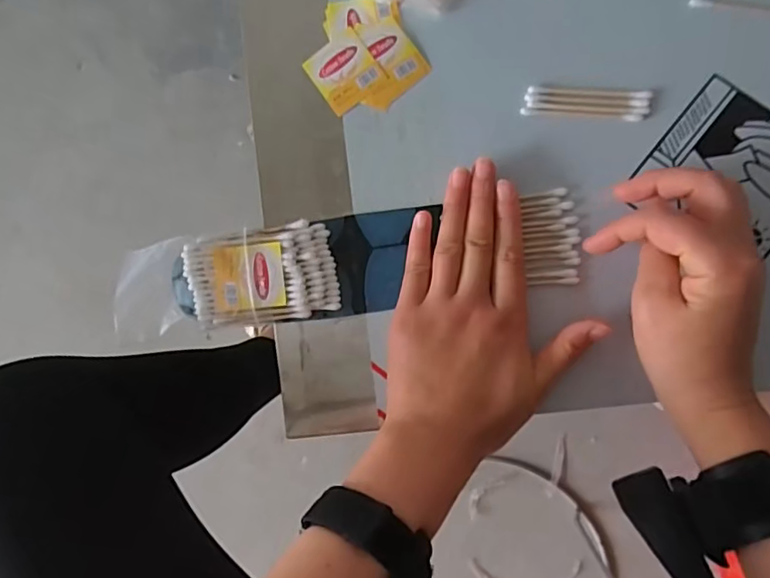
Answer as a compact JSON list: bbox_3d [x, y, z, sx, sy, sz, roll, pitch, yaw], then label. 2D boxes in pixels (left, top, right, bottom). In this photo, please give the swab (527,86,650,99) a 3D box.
[{"bbox_3d":[0.123,-0.118,0.331,0.071,0.004,0.006,5,89,6],"label":"swab"}]

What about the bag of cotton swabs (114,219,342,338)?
[{"bbox_3d":[-0.101,-0.006,0.344,0.138,0.014,0.058,-8,87,5],"label":"bag of cotton swabs"}]

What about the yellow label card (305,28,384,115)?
[{"bbox_3d":[-0.025,-0.137,0.347,0.040,0.004,0.041,-37,85,3],"label":"yellow label card"}]

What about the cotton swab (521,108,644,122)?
[{"bbox_3d":[0.118,-0.105,0.330,0.070,0.004,0.005,6,89,6],"label":"cotton swab"}]

